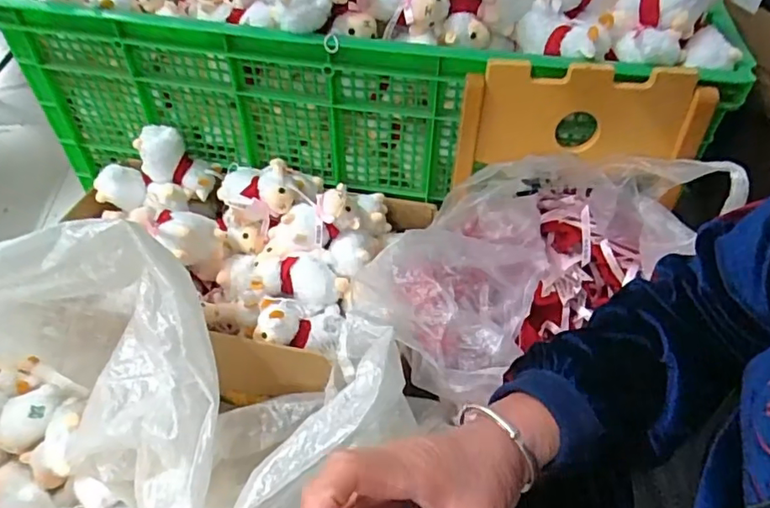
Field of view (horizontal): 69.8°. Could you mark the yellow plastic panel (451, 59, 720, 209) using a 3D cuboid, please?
[{"bbox_3d":[0.234,-0.146,0.656,0.284,0.146,0.040,2,36,2],"label":"yellow plastic panel"}]

